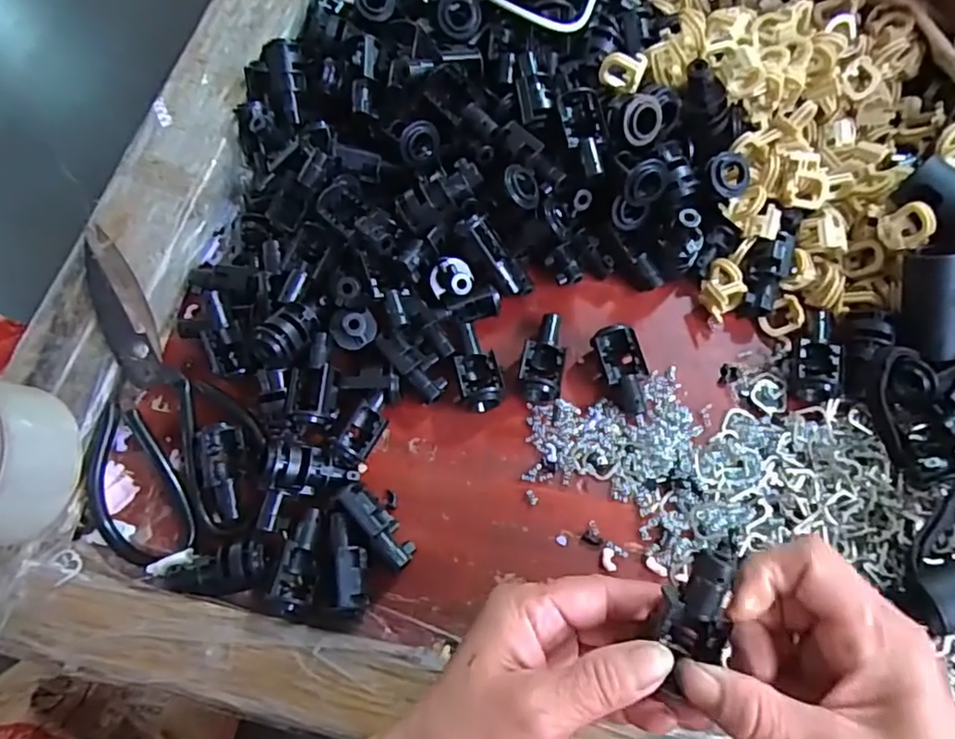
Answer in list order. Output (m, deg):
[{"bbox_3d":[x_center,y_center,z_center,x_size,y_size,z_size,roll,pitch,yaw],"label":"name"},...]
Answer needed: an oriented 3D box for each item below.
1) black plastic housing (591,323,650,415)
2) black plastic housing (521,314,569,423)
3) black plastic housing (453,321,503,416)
[{"bbox_3d":[0.088,0.000,0.362,0.027,0.015,0.053,-22,68,-5],"label":"black plastic housing"},{"bbox_3d":[0.040,-0.005,0.366,0.026,0.018,0.060,8,69,7],"label":"black plastic housing"},{"bbox_3d":[0.000,-0.002,0.366,0.025,0.016,0.054,-14,68,-2],"label":"black plastic housing"}]

